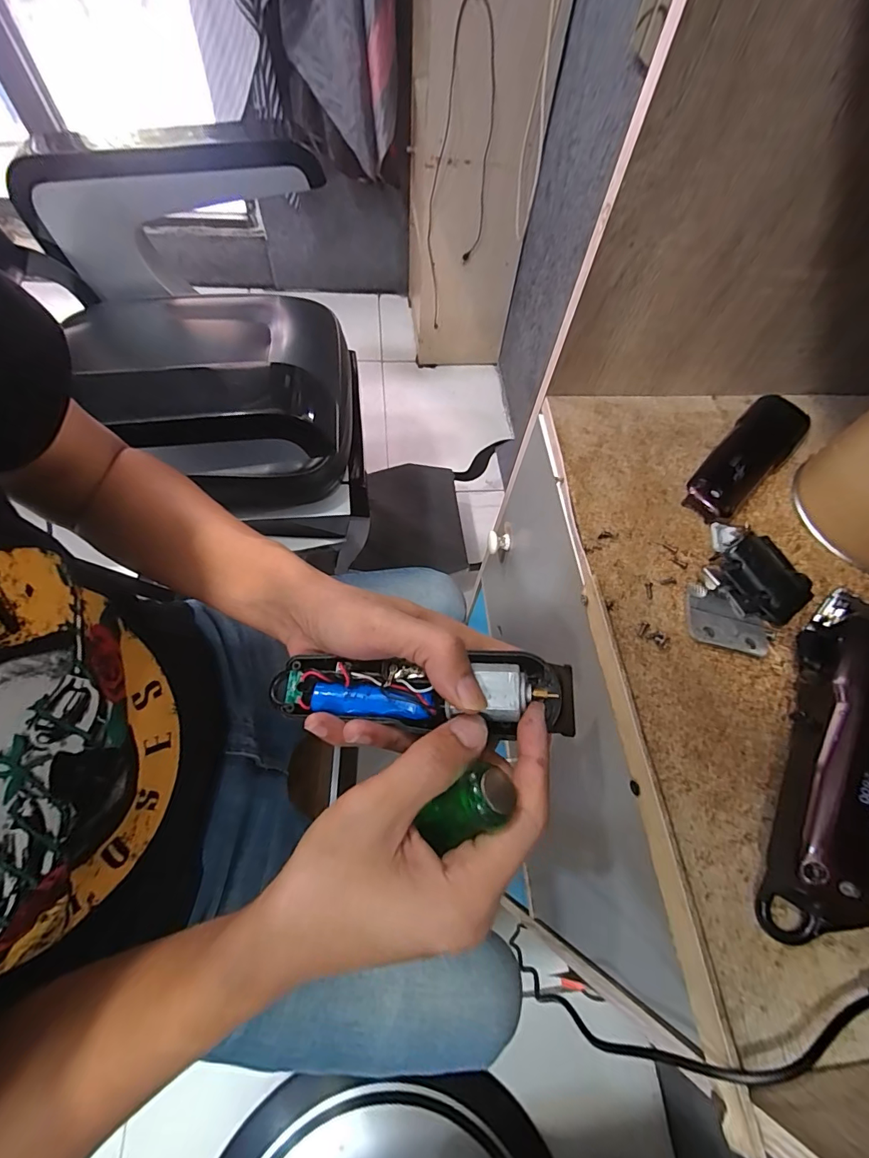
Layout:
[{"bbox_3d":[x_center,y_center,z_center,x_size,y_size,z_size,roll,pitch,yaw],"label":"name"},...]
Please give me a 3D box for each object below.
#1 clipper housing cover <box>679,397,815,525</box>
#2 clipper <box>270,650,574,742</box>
[{"bbox_3d":[0.225,-0.089,0.323,0.041,0.016,0.135,41,68,16],"label":"clipper housing cover"},{"bbox_3d":[-0.014,0.060,0.248,0.171,0.033,0.040,-2,62,13],"label":"clipper"}]

